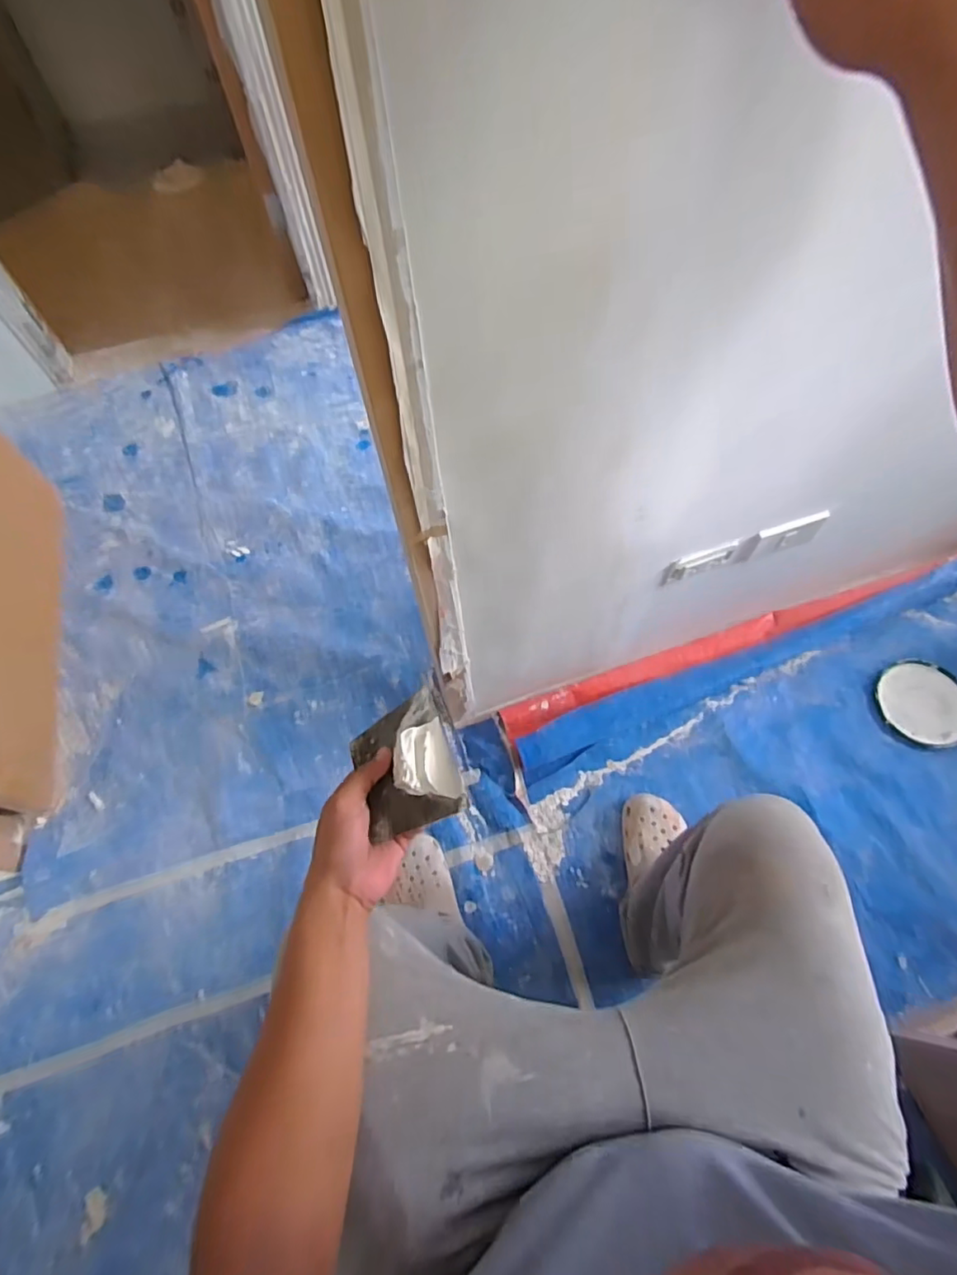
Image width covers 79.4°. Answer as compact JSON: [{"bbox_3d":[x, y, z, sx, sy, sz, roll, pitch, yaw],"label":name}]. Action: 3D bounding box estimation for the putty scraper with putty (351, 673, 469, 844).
[{"bbox_3d":[-0.067,0.106,0.522,0.096,0.027,0.139,-30,43,5],"label":"putty scraper with putty"}]

